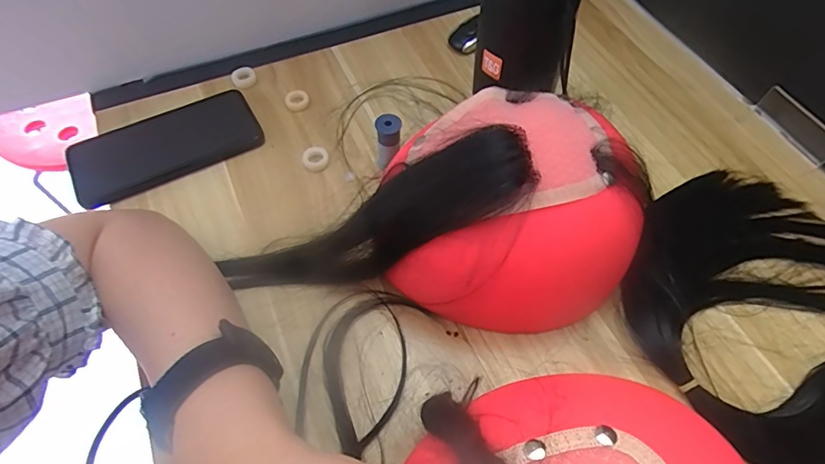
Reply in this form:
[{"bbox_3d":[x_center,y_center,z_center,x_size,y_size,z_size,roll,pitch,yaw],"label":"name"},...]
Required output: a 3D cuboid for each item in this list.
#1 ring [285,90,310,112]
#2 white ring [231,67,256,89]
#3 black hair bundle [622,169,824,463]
[{"bbox_3d":[-0.109,-0.125,0.443,0.023,0.007,0.019,-12,60,-8],"label":"ring"},{"bbox_3d":[-0.169,-0.156,0.467,0.023,0.008,0.023,0,59,-1],"label":"white ring"},{"bbox_3d":[0.305,0.097,0.327,0.213,0.011,0.331,-32,64,-19],"label":"black hair bundle"}]

